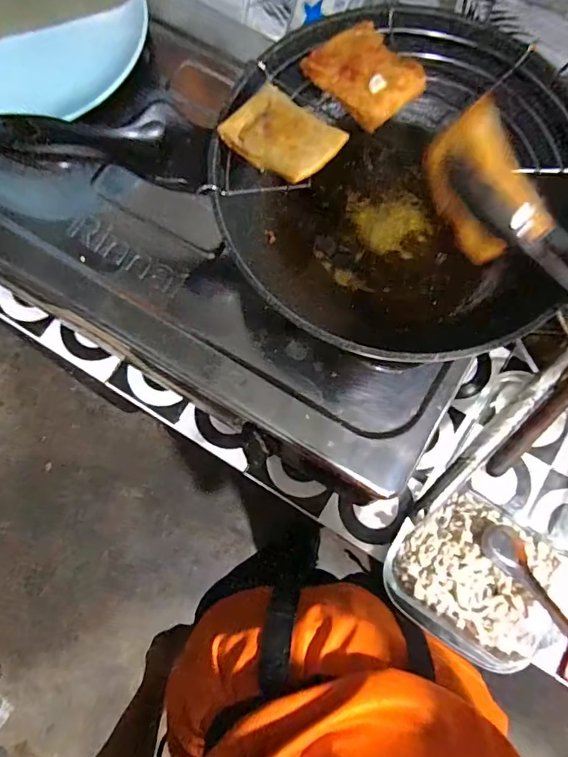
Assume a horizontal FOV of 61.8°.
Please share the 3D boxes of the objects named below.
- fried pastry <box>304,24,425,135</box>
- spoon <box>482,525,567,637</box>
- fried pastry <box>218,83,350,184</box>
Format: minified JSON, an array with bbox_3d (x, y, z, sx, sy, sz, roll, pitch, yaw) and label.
[{"bbox_3d":[0.063,-0.240,0.371,0.065,0.019,0.087,-40,82,-8],"label":"fried pastry"},{"bbox_3d":[0.250,0.199,0.478,0.037,0.027,0.113,-42,82,-9],"label":"spoon"},{"bbox_3d":[-0.002,-0.184,0.358,0.083,0.015,0.057,40,80,7],"label":"fried pastry"}]

